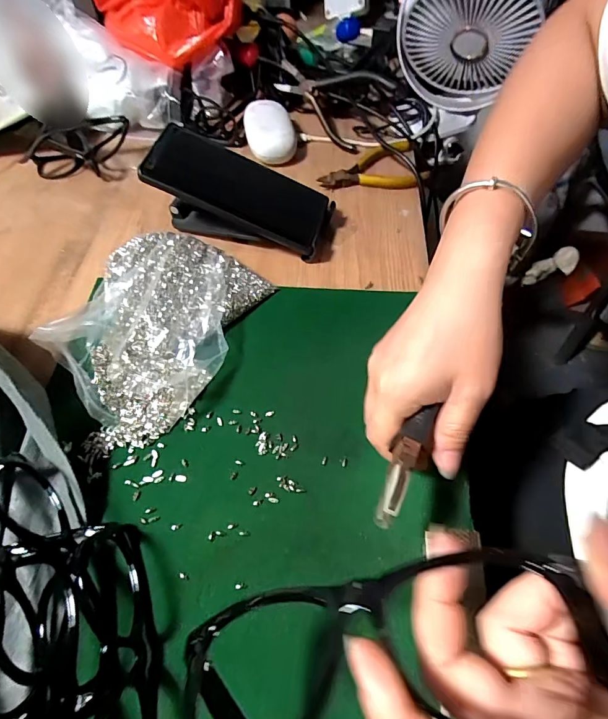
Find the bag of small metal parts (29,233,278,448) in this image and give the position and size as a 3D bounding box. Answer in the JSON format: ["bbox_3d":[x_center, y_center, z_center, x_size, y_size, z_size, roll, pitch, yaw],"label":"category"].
[{"bbox_3d":[-0.120,-0.027,0.327,0.121,0.039,0.181,25,62,15],"label":"bag of small metal parts"}]

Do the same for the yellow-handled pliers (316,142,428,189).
[{"bbox_3d":[0.073,-0.215,0.453,0.112,0.015,0.075,-6,58,-3],"label":"yellow-handled pliers"}]

